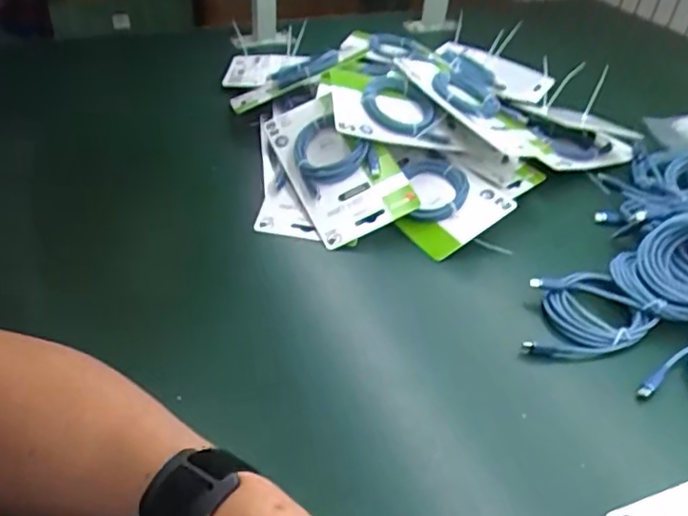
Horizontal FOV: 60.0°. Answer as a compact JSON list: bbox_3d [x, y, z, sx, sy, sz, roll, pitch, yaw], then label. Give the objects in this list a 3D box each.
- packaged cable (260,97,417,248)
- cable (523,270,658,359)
[{"bbox_3d":[-0.008,-0.097,0.595,0.098,0.022,0.174,-26,65,-3],"label":"packaged cable"},{"bbox_3d":[0.193,0.045,0.496,0.111,0.023,0.075,-7,40,-15],"label":"cable"}]

